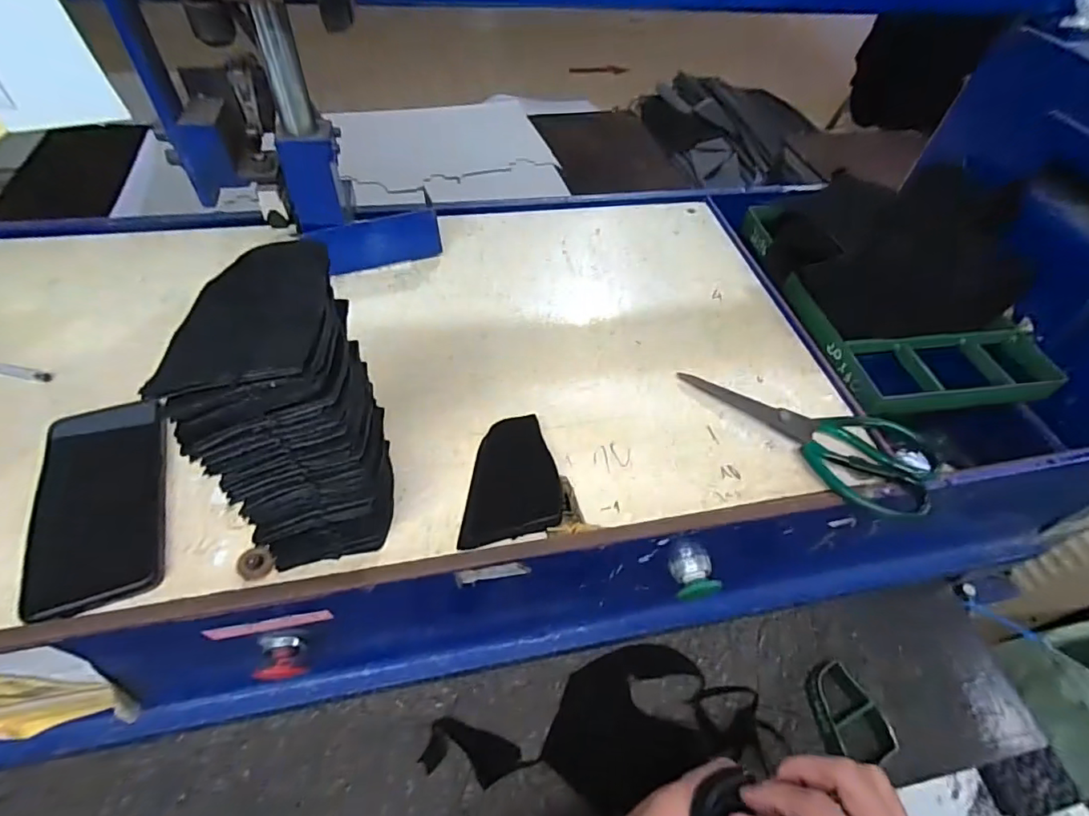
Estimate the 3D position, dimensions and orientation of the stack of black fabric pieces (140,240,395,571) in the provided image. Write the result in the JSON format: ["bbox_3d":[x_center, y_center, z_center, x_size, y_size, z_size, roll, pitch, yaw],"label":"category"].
[{"bbox_3d":[-0.144,0.011,0.315,0.082,0.194,0.094,-14,55,-15],"label":"stack of black fabric pieces"}]

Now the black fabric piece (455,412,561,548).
[{"bbox_3d":[-0.023,0.054,0.405,0.069,0.005,0.106,2,56,1],"label":"black fabric piece"}]

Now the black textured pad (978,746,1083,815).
[{"bbox_3d":[0.557,0.431,0.604,0.099,0.010,0.056,-7,53,-10],"label":"black textured pad"}]

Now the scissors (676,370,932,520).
[{"bbox_3d":[0.218,0.014,0.454,0.212,0.024,0.101,31,56,19],"label":"scissors"}]

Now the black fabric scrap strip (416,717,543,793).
[{"bbox_3d":[-0.069,0.375,0.566,0.116,0.008,0.048,16,53,8],"label":"black fabric scrap strip"}]

